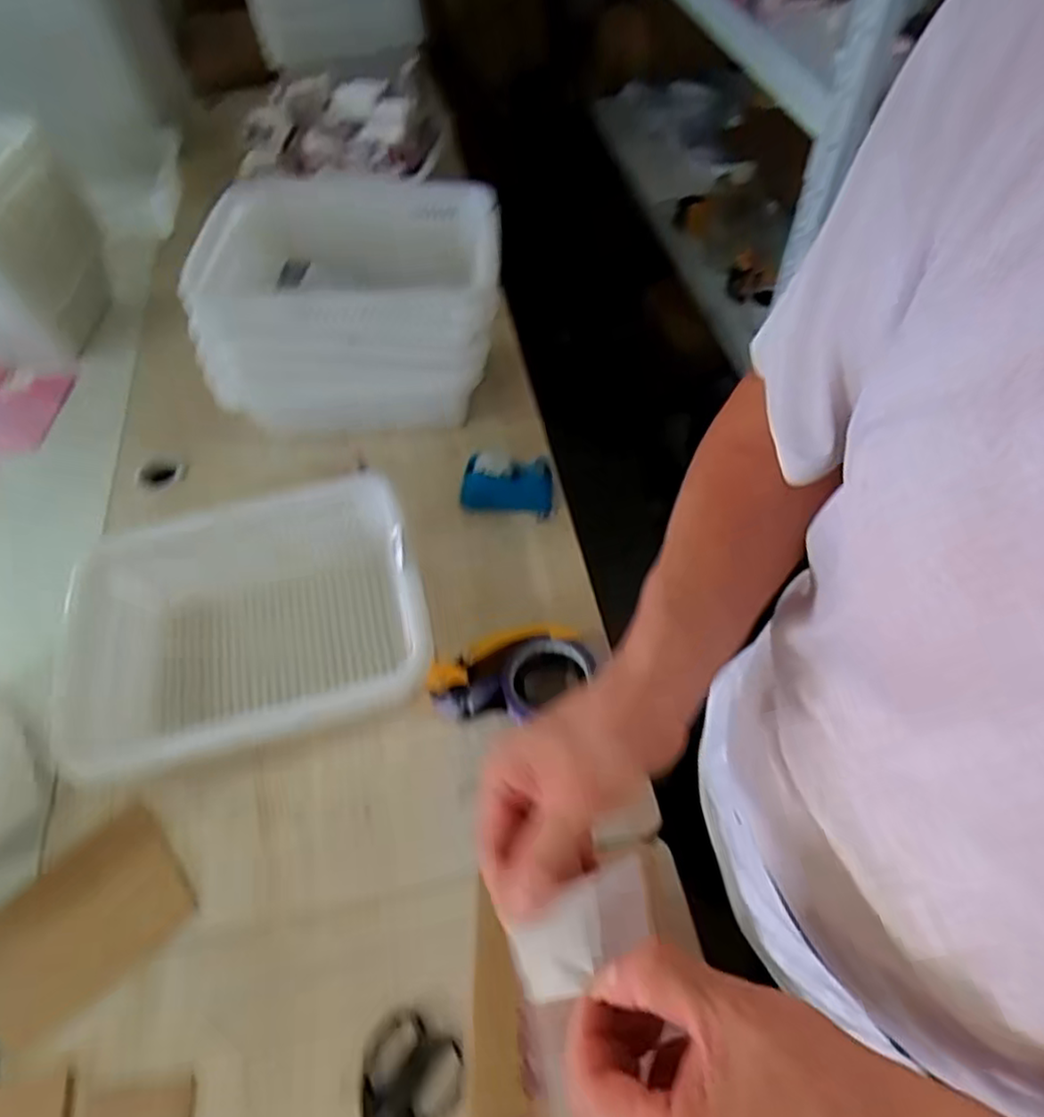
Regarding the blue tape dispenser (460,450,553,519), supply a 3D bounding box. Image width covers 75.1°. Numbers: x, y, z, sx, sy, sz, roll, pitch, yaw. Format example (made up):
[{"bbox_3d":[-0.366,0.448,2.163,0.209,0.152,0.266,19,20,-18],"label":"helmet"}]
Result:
[{"bbox_3d":[-0.020,-0.094,0.859,0.116,0.072,0.058,2,55,6],"label":"blue tape dispenser"}]

